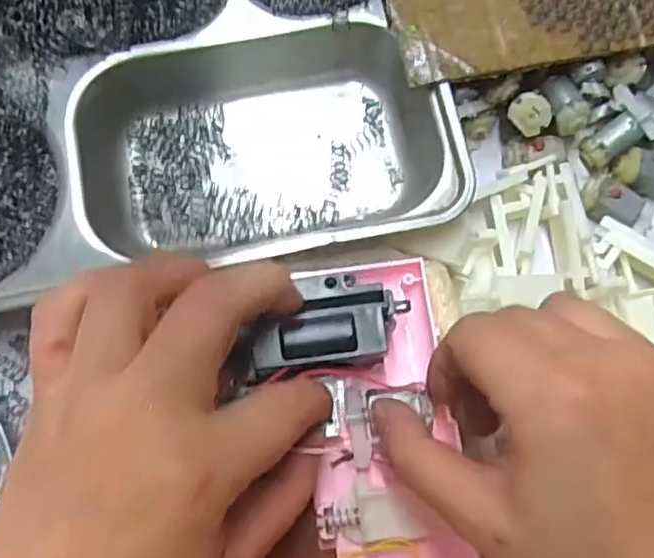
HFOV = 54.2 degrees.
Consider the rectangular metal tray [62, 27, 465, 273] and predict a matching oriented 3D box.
[{"bbox_3d":[-0.029,-0.062,0.301,0.175,0.040,0.109,-4,77,-2],"label":"rectangular metal tray"}]

